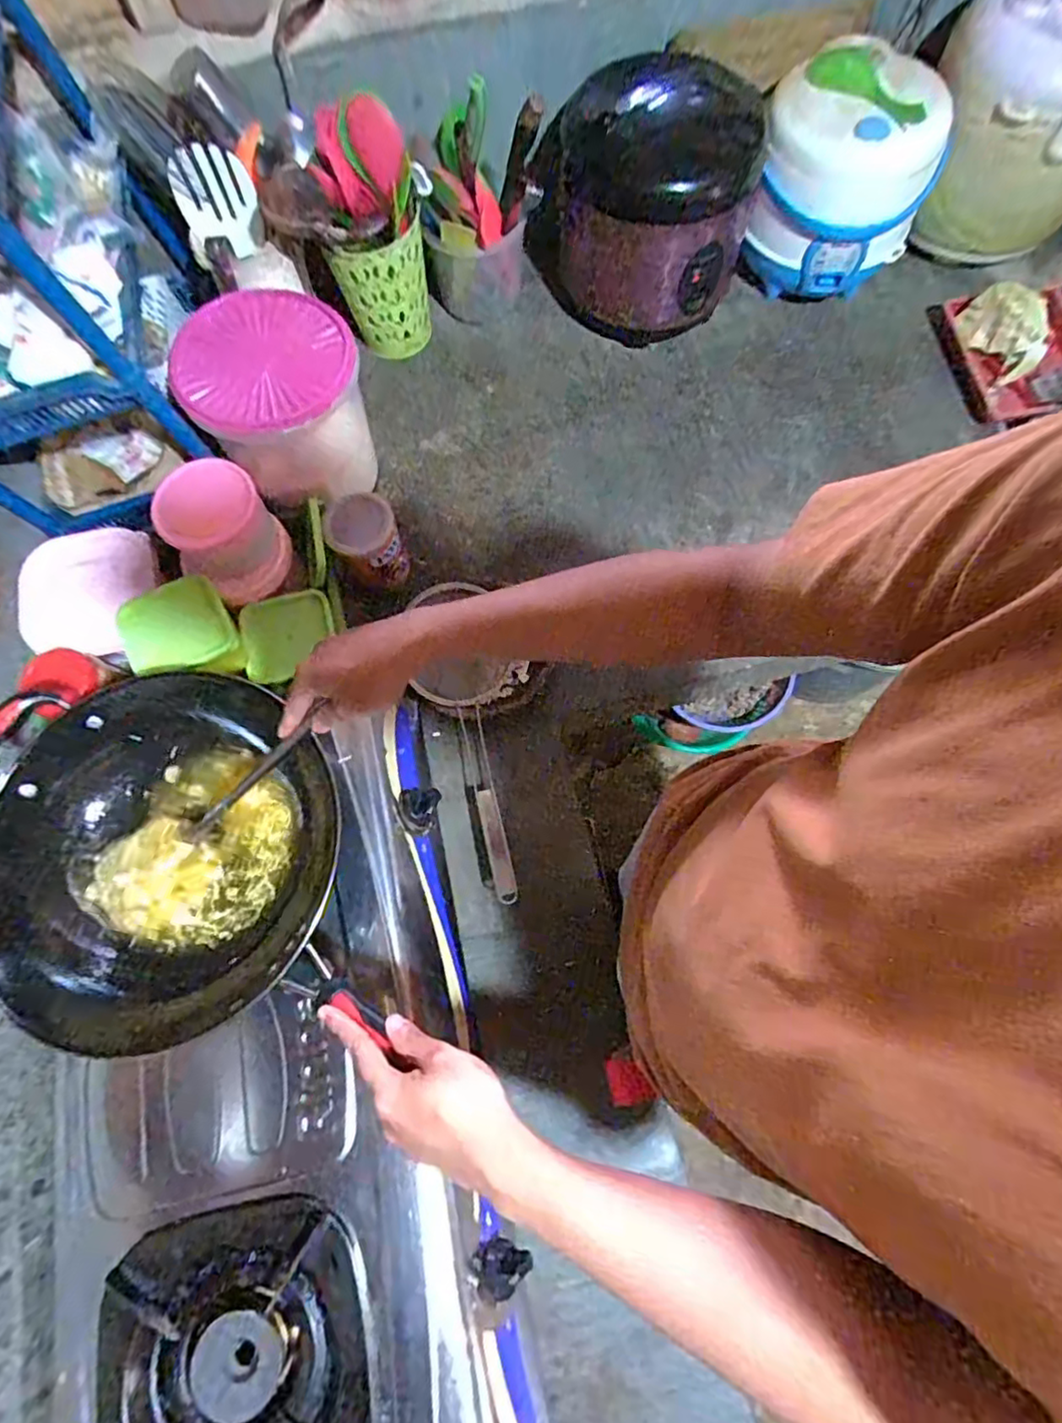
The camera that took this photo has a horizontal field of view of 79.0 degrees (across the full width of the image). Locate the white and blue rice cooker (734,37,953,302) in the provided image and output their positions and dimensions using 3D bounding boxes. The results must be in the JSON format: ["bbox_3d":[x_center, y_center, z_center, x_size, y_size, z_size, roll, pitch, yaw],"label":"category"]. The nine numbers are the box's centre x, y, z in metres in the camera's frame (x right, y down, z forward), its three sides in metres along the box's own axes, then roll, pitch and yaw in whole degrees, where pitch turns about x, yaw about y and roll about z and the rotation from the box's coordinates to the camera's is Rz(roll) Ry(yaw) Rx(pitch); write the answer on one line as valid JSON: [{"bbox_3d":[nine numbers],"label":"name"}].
[{"bbox_3d":[0.415,-0.710,0.851,0.215,0.213,0.217,0,72,1],"label":"white and blue rice cooker"}]

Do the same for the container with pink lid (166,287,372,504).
[{"bbox_3d":[-0.301,-0.383,0.790,0.184,0.156,0.216,-13,72,-3],"label":"container with pink lid"}]

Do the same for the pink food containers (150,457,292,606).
[{"bbox_3d":[-0.345,-0.202,0.729,0.112,0.114,0.104,0,72,1],"label":"pink food containers"}]

